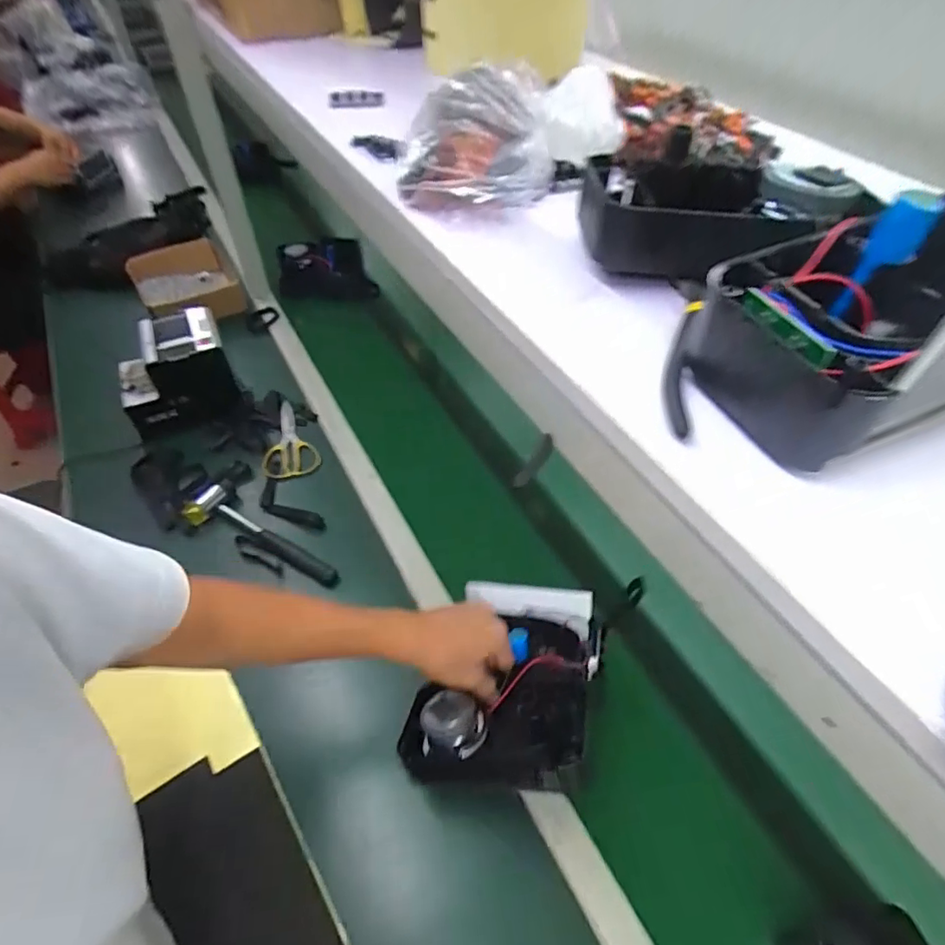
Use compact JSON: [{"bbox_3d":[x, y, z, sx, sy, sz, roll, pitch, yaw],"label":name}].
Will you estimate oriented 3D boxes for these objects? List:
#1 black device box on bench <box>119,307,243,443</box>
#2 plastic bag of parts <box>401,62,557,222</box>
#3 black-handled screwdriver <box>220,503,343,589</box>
[{"bbox_3d":[-0.507,-0.165,0.937,0.173,0.145,0.144,-19,52,-19],"label":"black device box on bench"},{"bbox_3d":[0.001,-0.238,0.396,0.107,0.068,0.102,-4,49,-4],"label":"plastic bag of parts"},{"bbox_3d":[-0.285,0.105,0.804,0.220,0.022,0.030,26,52,19],"label":"black-handled screwdriver"}]

